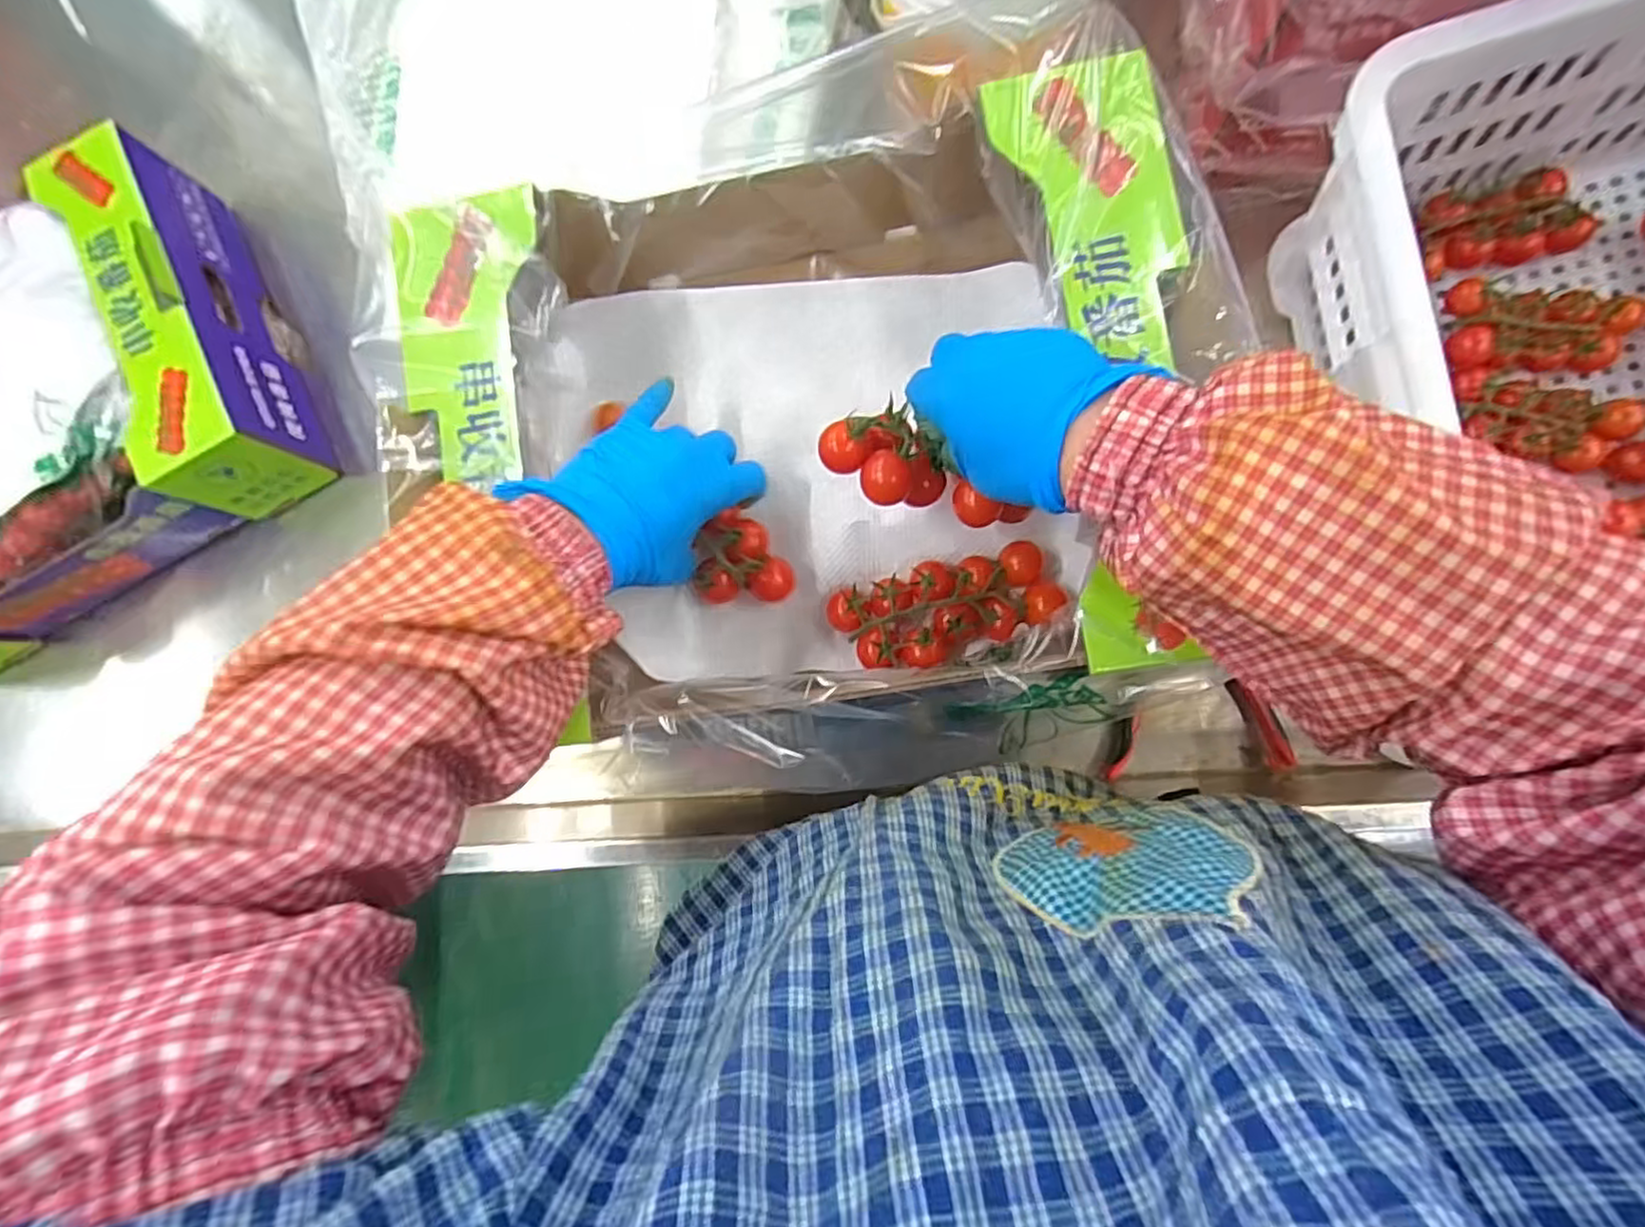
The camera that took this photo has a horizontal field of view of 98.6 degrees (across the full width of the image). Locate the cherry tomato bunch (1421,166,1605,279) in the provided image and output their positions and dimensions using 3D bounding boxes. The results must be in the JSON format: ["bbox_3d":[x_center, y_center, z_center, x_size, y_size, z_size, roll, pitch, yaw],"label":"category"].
[{"bbox_3d":[0.457,-0.262,0.470,0.090,0.028,0.056,-6,85,5],"label":"cherry tomato bunch"}]

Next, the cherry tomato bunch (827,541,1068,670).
[{"bbox_3d":[0.069,-0.003,0.401,0.118,0.024,0.053,-19,84,4],"label":"cherry tomato bunch"}]

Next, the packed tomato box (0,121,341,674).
[{"bbox_3d":[-0.668,-0.158,0.581,0.416,0.111,0.298,-27,83,3],"label":"packed tomato box"}]

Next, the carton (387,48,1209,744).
[{"bbox_3d":[-0.007,-0.096,0.385,0.361,0.109,0.282,-8,84,5],"label":"carton"}]

